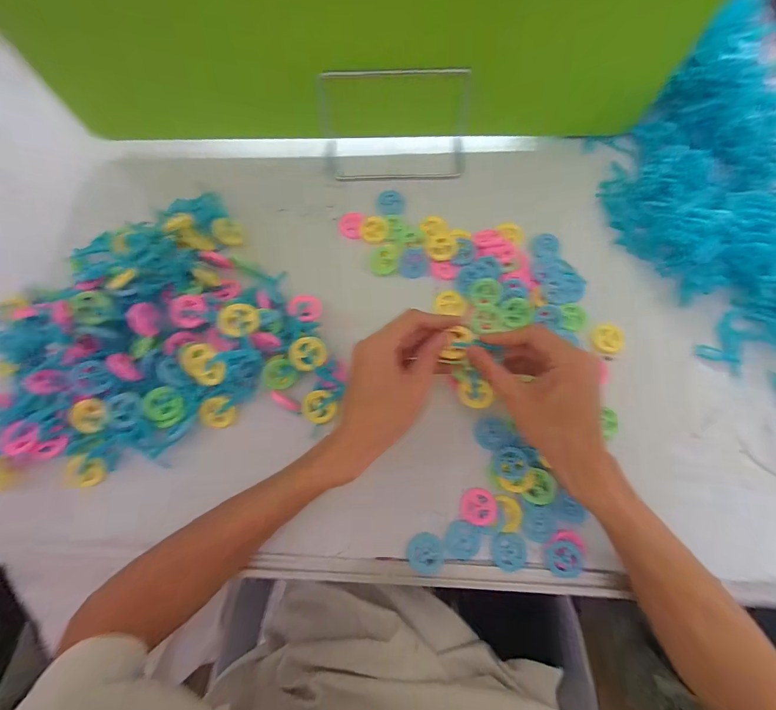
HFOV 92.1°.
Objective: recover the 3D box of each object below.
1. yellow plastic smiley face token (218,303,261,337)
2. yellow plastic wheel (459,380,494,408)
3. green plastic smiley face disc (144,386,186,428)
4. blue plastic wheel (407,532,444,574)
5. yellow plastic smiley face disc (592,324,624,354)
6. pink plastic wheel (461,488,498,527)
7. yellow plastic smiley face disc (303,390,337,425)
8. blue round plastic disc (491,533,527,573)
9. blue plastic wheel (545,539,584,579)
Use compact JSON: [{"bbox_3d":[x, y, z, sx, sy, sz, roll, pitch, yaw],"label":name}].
[{"bbox_3d":[-0.126,-0.030,0.317,0.031,0.011,0.028,-8,75,0],"label":"yellow plastic smiley face token"},{"bbox_3d":[0.077,0.035,0.329,0.028,0.004,0.024,-6,95,20],"label":"yellow plastic wheel"},{"bbox_3d":[-0.204,0.047,0.343,0.030,0.009,0.035,-24,99,-18],"label":"green plastic smiley face disc"},{"bbox_3d":[0.033,0.171,0.322,0.031,0.004,0.033,-1,75,2],"label":"blue plastic wheel"},{"bbox_3d":[0.215,-0.016,0.366,0.025,0.009,0.028,3,75,3],"label":"yellow plastic smiley face disc"},{"bbox_3d":[0.078,0.132,0.325,0.030,0.005,0.030,-10,60,18],"label":"pink plastic wheel"},{"bbox_3d":[-0.063,0.048,0.347,0.028,0.005,0.030,-1,75,2],"label":"yellow plastic smiley face disc"},{"bbox_3d":[0.105,0.170,0.323,0.028,0.004,0.030,1,75,2],"label":"blue round plastic disc"},{"bbox_3d":[0.149,0.172,0.316,0.028,0.006,0.028,3,75,3],"label":"blue plastic wheel"}]

